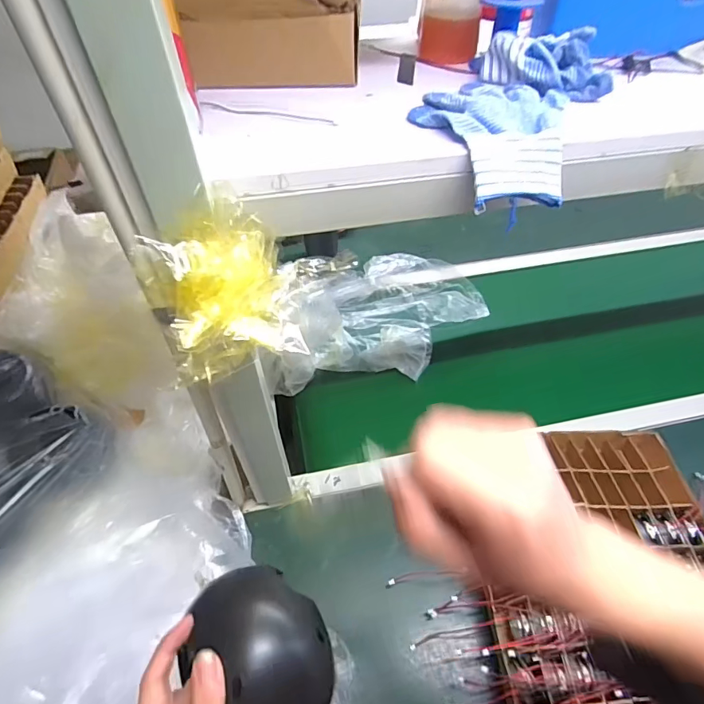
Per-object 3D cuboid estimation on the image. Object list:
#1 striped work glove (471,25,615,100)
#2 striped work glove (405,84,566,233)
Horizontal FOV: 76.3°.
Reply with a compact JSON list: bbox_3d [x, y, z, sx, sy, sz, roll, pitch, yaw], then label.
[{"bbox_3d":[0.189,-0.286,0.439,0.131,0.049,0.043,35,59,26],"label":"striped work glove"},{"bbox_3d":[0.120,-0.189,0.398,0.127,0.045,0.162,9,51,8],"label":"striped work glove"}]

